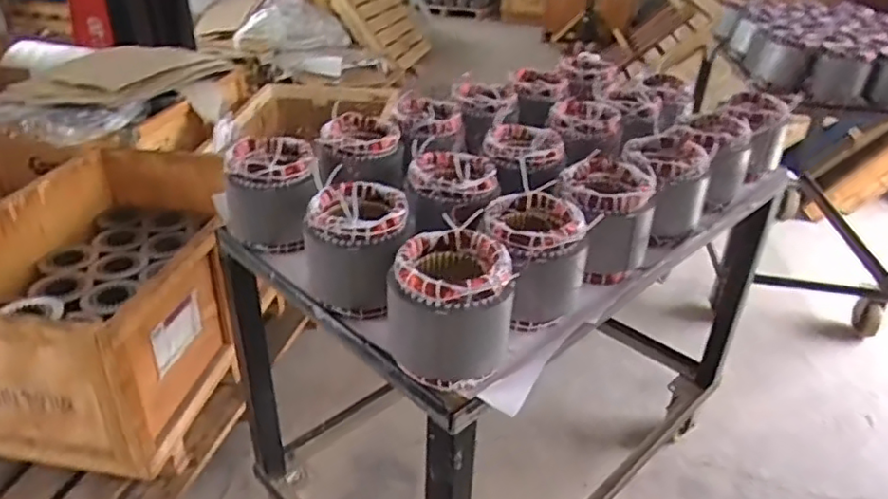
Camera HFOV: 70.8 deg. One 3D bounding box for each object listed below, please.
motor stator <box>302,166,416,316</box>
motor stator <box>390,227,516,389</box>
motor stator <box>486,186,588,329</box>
[{"bbox_3d":[-0.124,-0.008,0.906,0.134,0.162,0.135,1,31,-1],"label":"motor stator"},{"bbox_3d":[0.012,0.074,0.790,0.145,0.149,0.143,5,32,5],"label":"motor stator"},{"bbox_3d":[0.131,0.015,0.915,0.144,0.152,0.137,8,32,9],"label":"motor stator"}]

